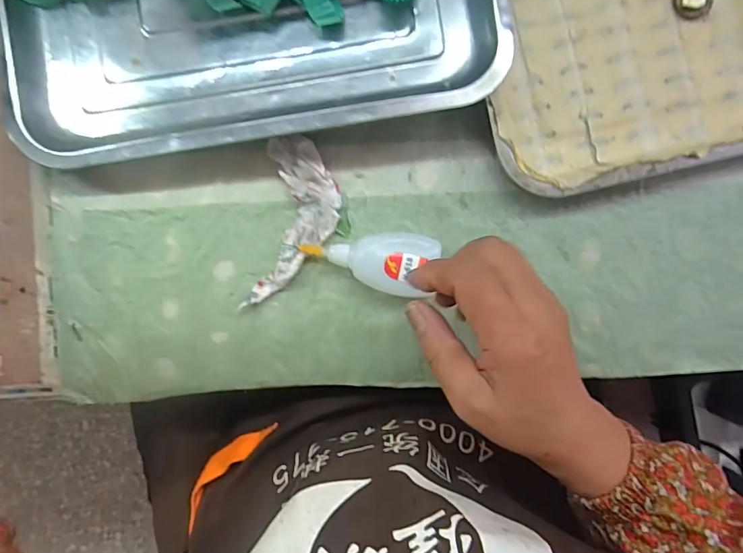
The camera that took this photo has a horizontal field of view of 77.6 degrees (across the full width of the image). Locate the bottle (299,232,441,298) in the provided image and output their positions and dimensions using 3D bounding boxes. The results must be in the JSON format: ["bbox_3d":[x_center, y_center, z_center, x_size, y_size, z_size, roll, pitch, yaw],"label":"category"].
[{"bbox_3d":[-0.002,-0.014,0.333,0.092,0.024,0.043,12,91,-2],"label":"bottle"}]

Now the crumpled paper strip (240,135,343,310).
[{"bbox_3d":[-0.056,-0.037,0.343,0.056,0.013,0.126,12,91,-2],"label":"crumpled paper strip"}]

